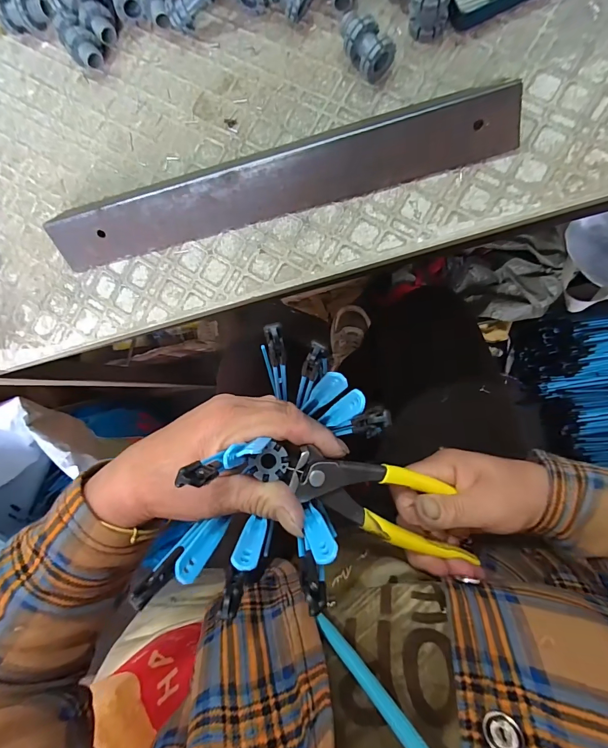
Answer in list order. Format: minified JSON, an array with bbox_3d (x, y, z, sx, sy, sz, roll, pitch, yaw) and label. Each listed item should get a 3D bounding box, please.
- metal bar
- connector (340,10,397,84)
[{"bbox_3d":[-0.027,-0.134,0.251,0.310,0.028,0.049,-11,86,9],"label":"metal bar"},{"bbox_3d":[0.039,-0.214,0.244,0.023,0.023,0.039,-33,83,7],"label":"connector"}]

